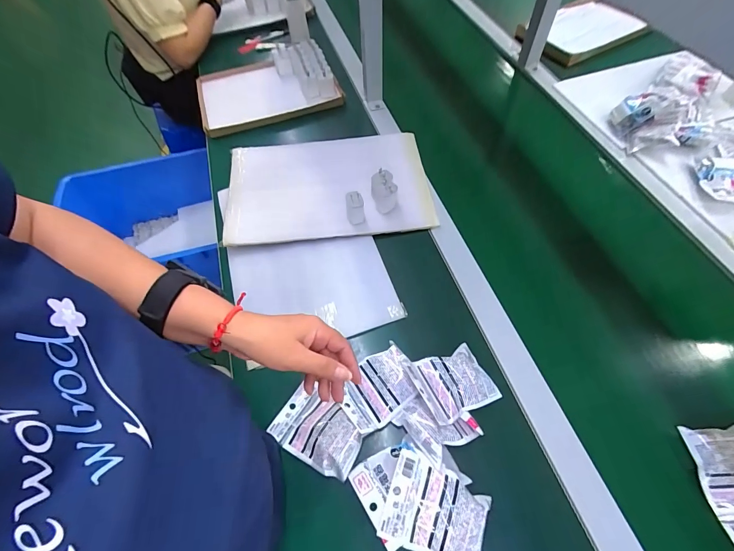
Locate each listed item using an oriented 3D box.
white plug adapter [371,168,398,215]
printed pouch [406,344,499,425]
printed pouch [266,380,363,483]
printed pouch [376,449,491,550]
[{"bbox_3d":[0.032,-0.164,0.678,0.043,0.054,0.060,-11,59,-4],"label":"white plug adapter"},{"bbox_3d":[0.123,0.150,0.498,0.106,0.033,0.093,-23,60,-11],"label":"printed pouch"},{"bbox_3d":[-0.069,0.217,0.486,0.126,0.030,0.082,27,64,18],"label":"printed pouch"},{"bbox_3d":[0.086,0.287,0.426,0.119,0.027,0.094,17,61,13],"label":"printed pouch"}]

